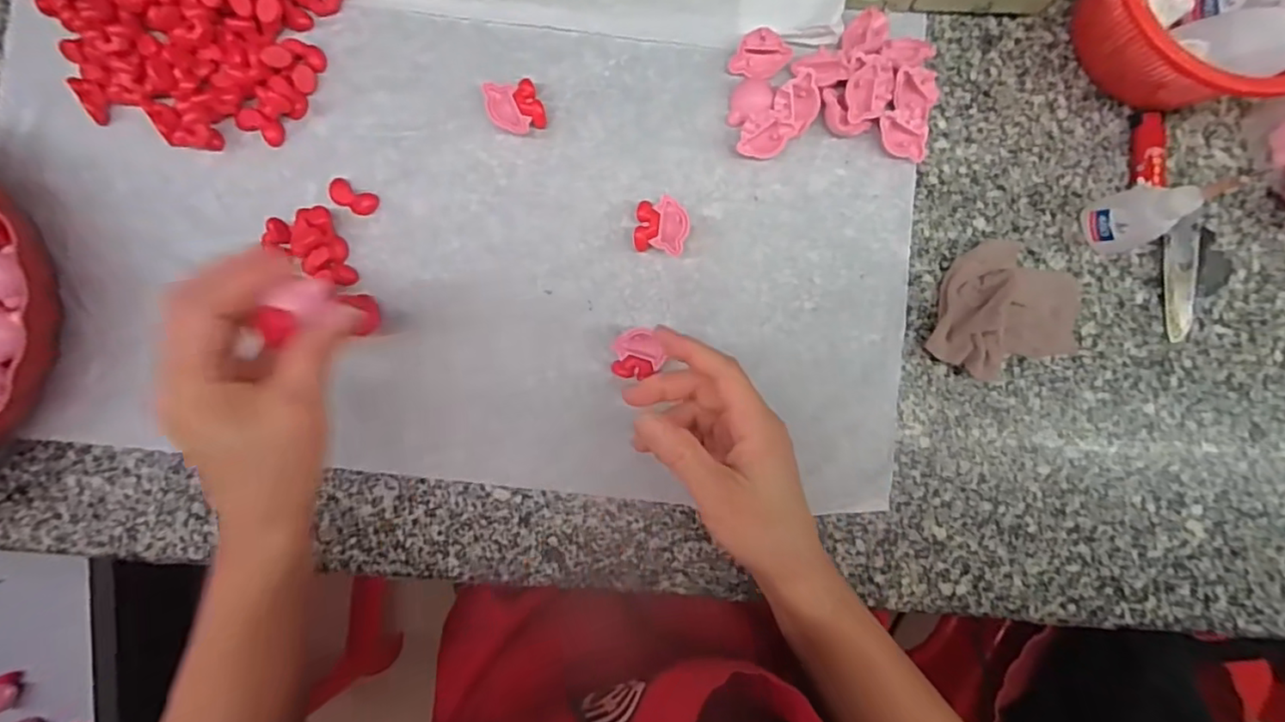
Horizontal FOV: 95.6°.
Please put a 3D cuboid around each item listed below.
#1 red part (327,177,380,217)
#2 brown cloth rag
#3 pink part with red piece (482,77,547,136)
[{"bbox_3d":[-0.186,-0.105,0.373,0.031,0.008,0.016,25,89,0],"label":"red part"},{"bbox_3d":[0.234,-0.029,0.360,0.090,0.032,0.085,17,89,0],"label":"brown cloth rag"},{"bbox_3d":[-0.080,-0.160,0.372,0.034,0.015,0.034,-16,89,0],"label":"pink part with red piece"}]

